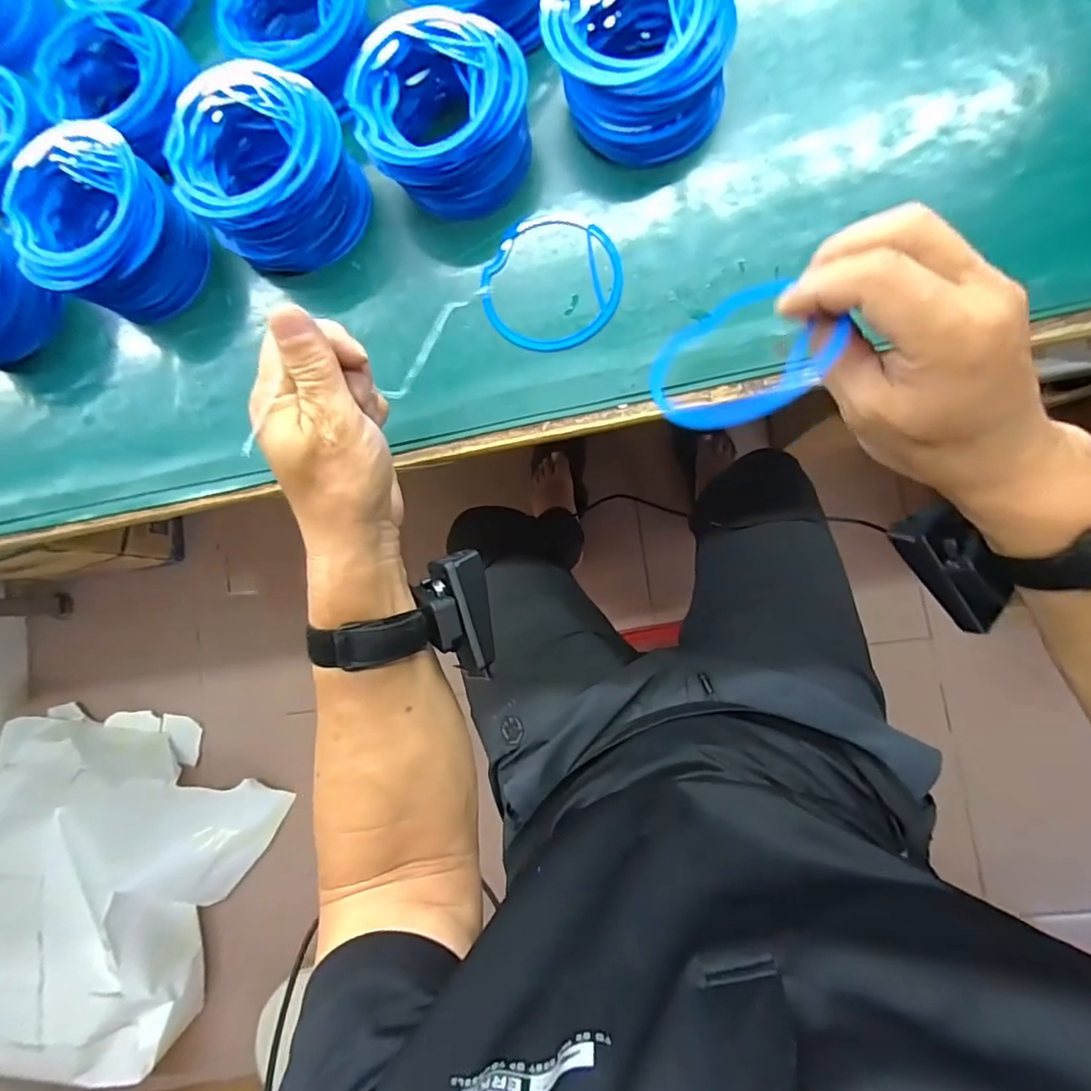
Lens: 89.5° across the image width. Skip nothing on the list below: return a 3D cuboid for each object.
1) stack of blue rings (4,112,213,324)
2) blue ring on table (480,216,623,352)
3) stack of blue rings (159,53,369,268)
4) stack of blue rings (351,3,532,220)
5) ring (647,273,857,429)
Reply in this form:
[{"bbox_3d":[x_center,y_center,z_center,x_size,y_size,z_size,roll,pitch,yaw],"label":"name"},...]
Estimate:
[{"bbox_3d":[-0.305,-0.221,0.385,0.106,0.056,0.112,-43,81,3],"label":"stack of blue rings"},{"bbox_3d":[0.003,-0.177,0.371,0.093,0.007,0.095,-1,86,8],"label":"blue ring on table"},{"bbox_3d":[-0.186,-0.255,0.374,0.112,0.062,0.116,-37,82,4],"label":"stack of blue rings"},{"bbox_3d":[-0.066,-0.278,0.362,0.104,0.059,0.103,20,89,9],"label":"stack of blue rings"},{"bbox_3d":[0.094,-0.097,0.276,0.086,0.013,0.092,-17,53,25],"label":"ring"}]

